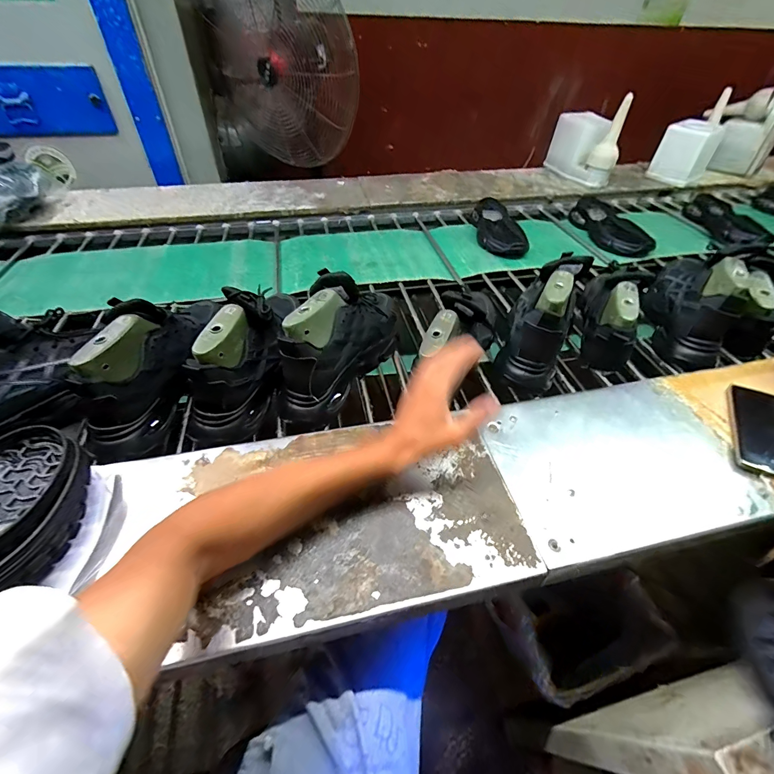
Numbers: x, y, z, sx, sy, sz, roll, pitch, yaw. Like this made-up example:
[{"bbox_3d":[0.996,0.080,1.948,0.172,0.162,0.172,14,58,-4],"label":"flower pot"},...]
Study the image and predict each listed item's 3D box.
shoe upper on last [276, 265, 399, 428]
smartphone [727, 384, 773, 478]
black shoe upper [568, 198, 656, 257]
[{"bbox_3d":[-0.071,-0.079,0.598,0.099,0.164,0.289,18,49,13],"label":"shoe upper on last"},{"bbox_3d":[0.540,0.061,0.536,0.078,0.012,0.154,19,54,19],"label":"smartphone"},{"bbox_3d":[0.659,-0.468,1.100,0.124,0.051,0.280,-3,48,-6],"label":"black shoe upper"}]

